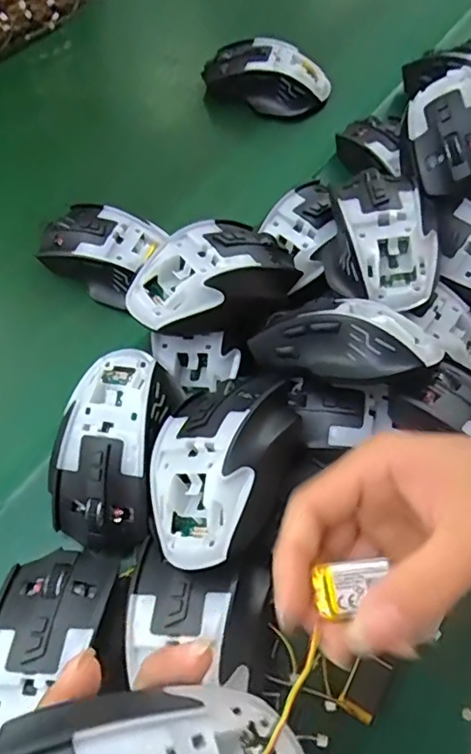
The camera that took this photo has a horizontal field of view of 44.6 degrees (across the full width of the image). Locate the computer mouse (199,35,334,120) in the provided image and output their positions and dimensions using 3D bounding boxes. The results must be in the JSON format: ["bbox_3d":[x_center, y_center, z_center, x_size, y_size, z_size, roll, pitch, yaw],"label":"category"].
[{"bbox_3d":[0.027,-0.275,0.530,0.114,0.040,0.055,20,65,10],"label":"computer mouse"}]

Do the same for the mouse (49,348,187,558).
[{"bbox_3d":[-0.069,0.041,0.345,0.067,0.054,0.116,13,64,7],"label":"mouse"}]

